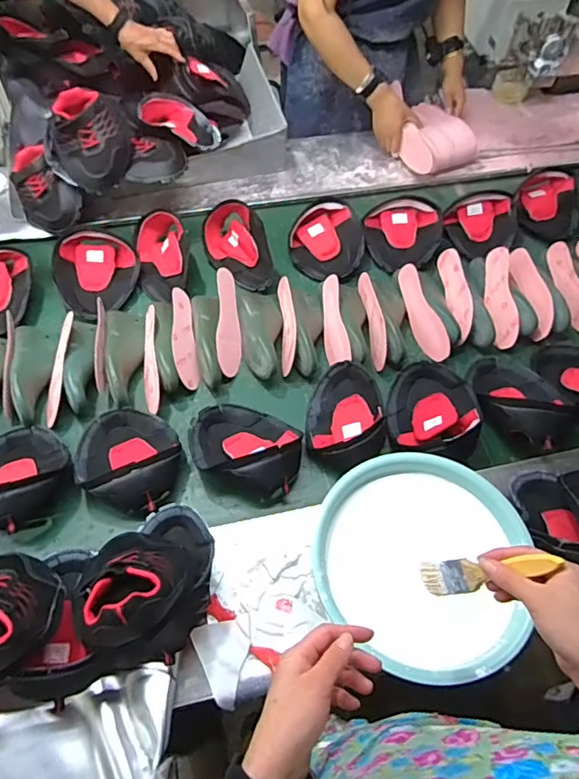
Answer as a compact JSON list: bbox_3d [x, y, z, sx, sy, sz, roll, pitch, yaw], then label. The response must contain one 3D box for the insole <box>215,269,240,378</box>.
[{"bbox_3d":[-0.121,-0.134,1.033,0.011,0.064,0.222,-14,66,33],"label":"insole"}]

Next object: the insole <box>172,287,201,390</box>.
[{"bbox_3d":[-0.209,-0.107,1.031,0.016,0.069,0.214,-22,61,29],"label":"insole"}]

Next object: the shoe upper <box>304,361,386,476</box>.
[{"bbox_3d":[0.100,0.033,0.949,0.133,0.076,0.203,1,59,-1],"label":"shoe upper"}]

